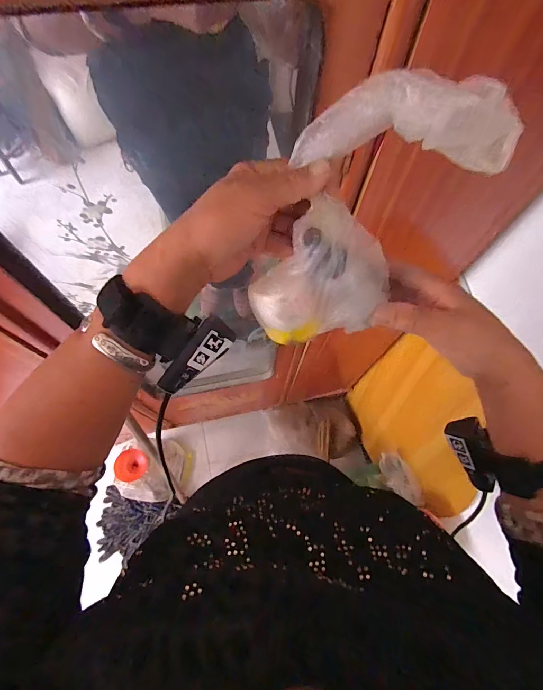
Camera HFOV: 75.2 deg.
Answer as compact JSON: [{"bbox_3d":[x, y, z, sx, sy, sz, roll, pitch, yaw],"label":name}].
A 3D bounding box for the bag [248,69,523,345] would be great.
[{"bbox_3d":[0.062,-0.094,0.262,0.107,0.071,0.210,39,110,13],"label":"bag"}]

